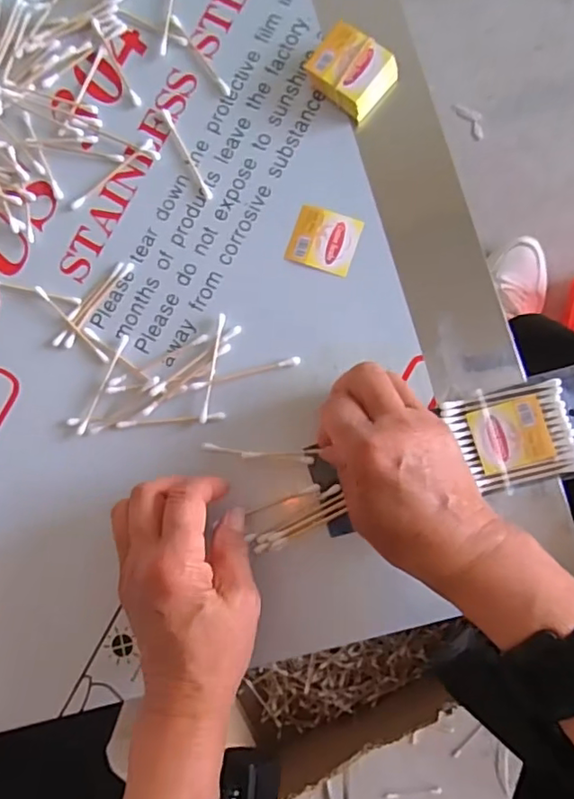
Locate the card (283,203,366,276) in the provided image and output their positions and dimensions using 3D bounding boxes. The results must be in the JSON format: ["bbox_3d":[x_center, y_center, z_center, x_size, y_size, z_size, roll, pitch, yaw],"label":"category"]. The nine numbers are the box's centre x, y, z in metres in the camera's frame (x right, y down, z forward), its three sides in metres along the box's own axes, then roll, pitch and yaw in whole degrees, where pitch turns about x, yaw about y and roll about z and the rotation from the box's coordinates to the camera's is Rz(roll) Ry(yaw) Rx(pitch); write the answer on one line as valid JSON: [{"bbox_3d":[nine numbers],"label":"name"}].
[{"bbox_3d":[0.025,-0.107,0.380,0.043,0.004,0.039,19,86,7],"label":"card"}]

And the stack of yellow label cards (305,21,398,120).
[{"bbox_3d":[0.043,-0.216,0.380,0.049,0.020,0.044,34,88,8],"label":"stack of yellow label cards"}]

